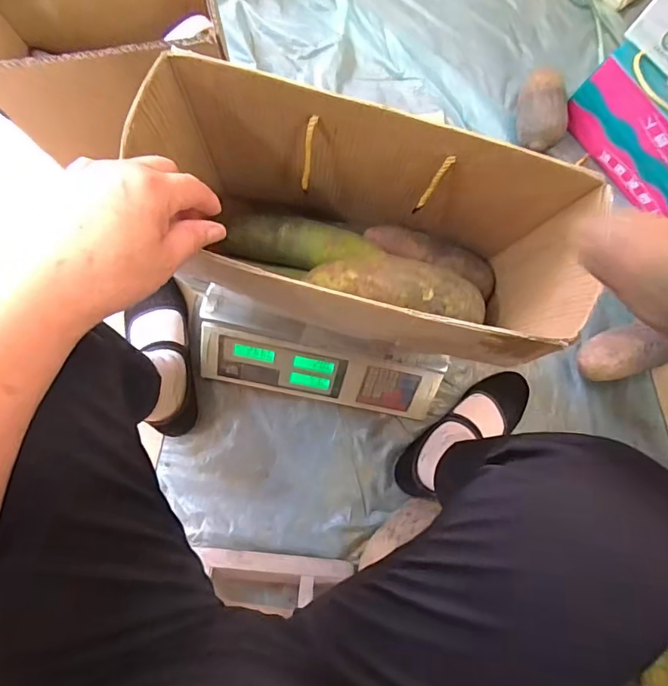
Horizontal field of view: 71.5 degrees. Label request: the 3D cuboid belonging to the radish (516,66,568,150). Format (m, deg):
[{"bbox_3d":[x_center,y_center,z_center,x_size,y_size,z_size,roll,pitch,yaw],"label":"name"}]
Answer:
[{"bbox_3d":[0.323,-0.366,0.731,0.065,0.074,0.136,0,83,-3],"label":"radish"}]

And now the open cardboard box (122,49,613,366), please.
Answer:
[{"bbox_3d":[0.020,-0.094,0.445,0.359,0.208,0.167,14,83,-1],"label":"open cardboard box"}]

